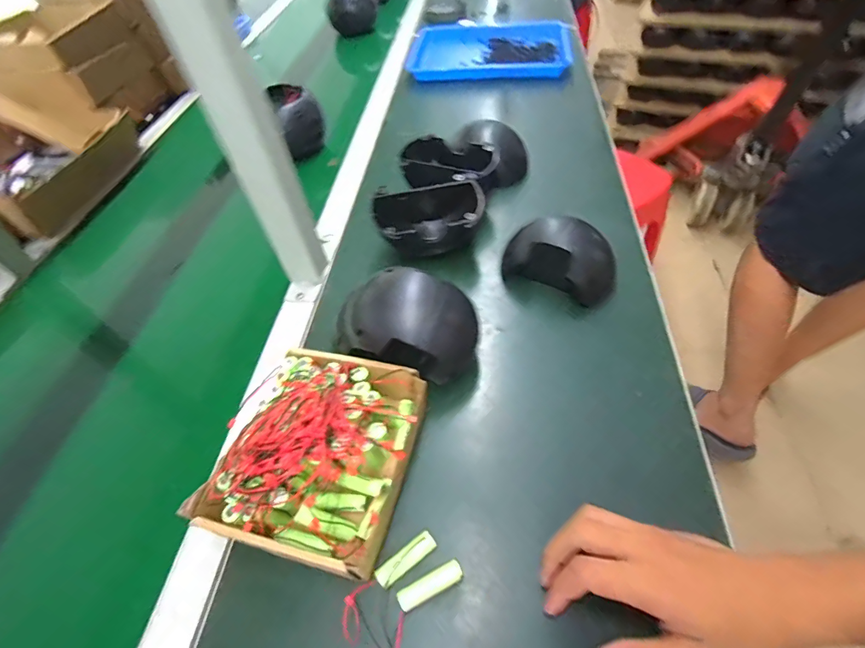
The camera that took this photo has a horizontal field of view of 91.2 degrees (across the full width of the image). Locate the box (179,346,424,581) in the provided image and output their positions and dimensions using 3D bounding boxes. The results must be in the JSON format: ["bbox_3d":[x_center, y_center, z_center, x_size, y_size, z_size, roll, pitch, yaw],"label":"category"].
[{"bbox_3d":[-0.100,0.102,0.358,0.156,0.071,0.167,9,53,13],"label":"box"}]

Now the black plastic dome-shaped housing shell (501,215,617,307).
[{"bbox_3d":[0.147,-0.072,0.491,0.123,0.071,0.079,18,56,19],"label":"black plastic dome-shaped housing shell"}]

